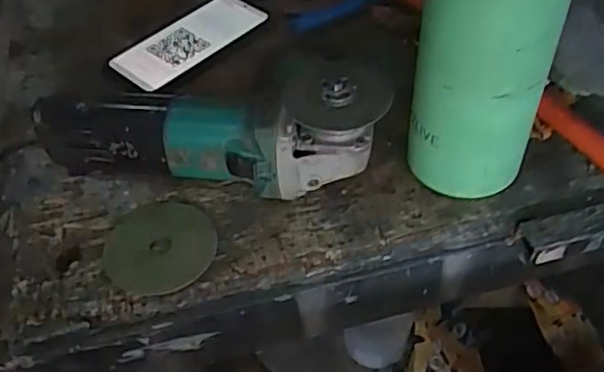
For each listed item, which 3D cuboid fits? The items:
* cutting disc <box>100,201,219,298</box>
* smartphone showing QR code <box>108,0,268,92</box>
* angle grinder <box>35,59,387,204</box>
[{"bbox_3d":[-0.107,0.046,0.471,0.083,0.006,0.083,-3,45,2],"label":"cutting disc"},{"bbox_3d":[-0.110,-0.145,0.617,0.148,0.016,0.064,-39,58,-24],"label":"smartphone showing QR code"},{"bbox_3d":[-0.071,-0.051,0.475,0.264,0.109,0.082,7,49,10],"label":"angle grinder"}]

